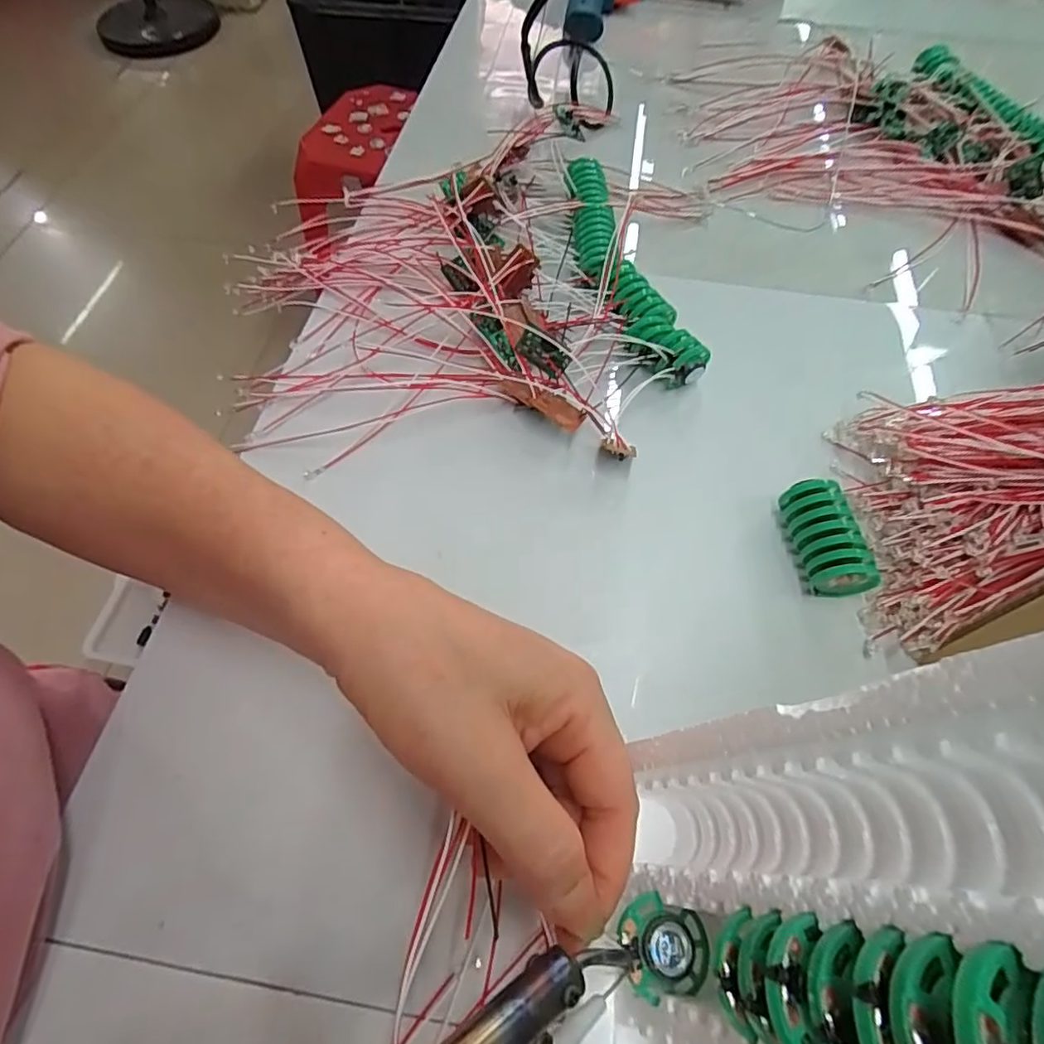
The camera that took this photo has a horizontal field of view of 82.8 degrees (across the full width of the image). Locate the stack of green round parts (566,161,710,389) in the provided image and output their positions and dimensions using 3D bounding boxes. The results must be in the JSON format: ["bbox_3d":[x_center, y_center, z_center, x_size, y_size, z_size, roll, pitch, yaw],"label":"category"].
[{"bbox_3d":[0.057,-0.159,0.370,0.043,0.028,0.188,-15,61,-8],"label":"stack of green round parts"}]

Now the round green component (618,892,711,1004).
[{"bbox_3d":[0.043,0.126,0.178,0.025,0.008,0.026,0,61,0],"label":"round green component"}]

